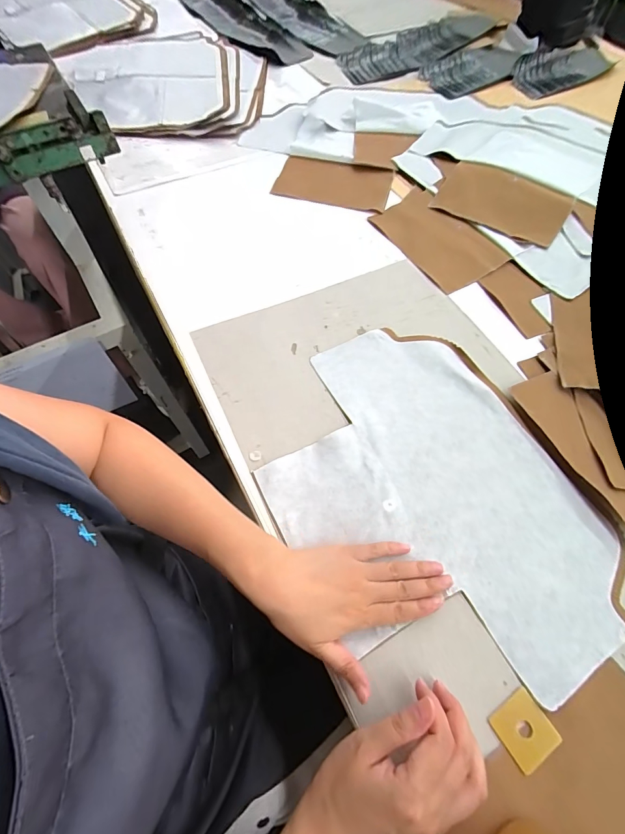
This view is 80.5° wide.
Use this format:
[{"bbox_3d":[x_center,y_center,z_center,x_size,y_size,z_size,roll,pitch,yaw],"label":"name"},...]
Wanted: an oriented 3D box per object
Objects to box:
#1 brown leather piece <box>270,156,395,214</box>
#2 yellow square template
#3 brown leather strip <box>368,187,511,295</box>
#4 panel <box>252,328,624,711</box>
[{"bbox_3d":[0.039,-0.424,0.668,0.199,0.007,0.130,14,63,7],"label":"brown leather piece"},{"bbox_3d":[0.179,0.263,0.310,0.043,0.004,0.043,-30,66,-14],"label":"yellow square template"},{"bbox_3d":[0.198,-0.291,0.599,0.126,0.006,0.212,-29,67,-15],"label":"brown leather strip"},{"bbox_3d":[0.122,0.075,0.406,0.309,0.007,0.403,-24,65,-14],"label":"panel"}]

